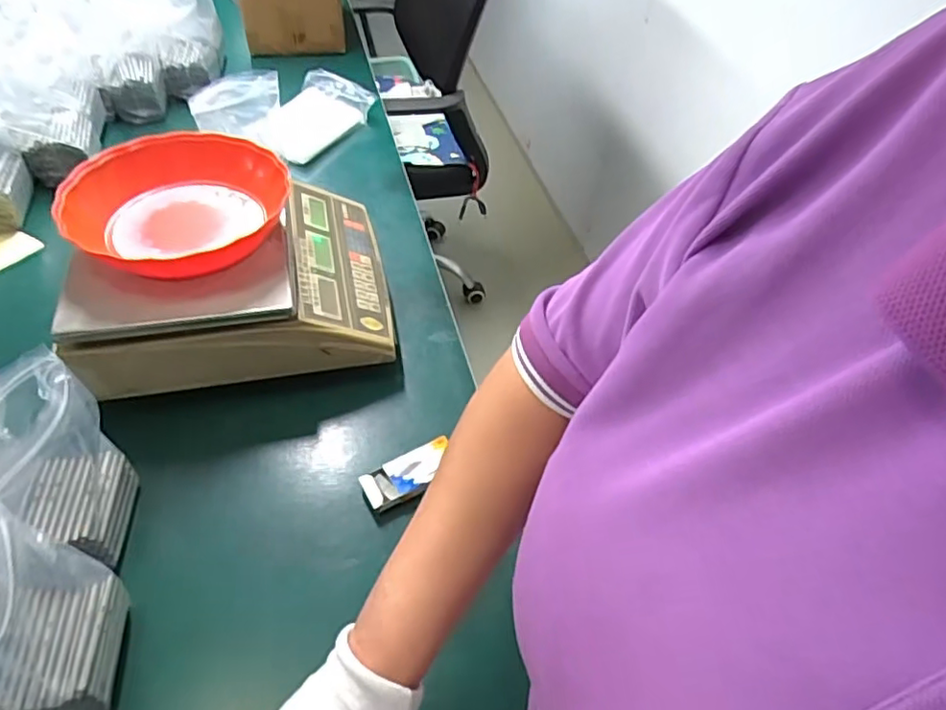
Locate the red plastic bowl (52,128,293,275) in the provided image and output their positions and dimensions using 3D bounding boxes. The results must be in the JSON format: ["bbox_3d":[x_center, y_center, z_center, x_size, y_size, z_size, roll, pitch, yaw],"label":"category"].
[{"bbox_3d":[-0.290,-0.144,0.618,0.202,0.050,0.192,3,48,-3],"label":"red plastic bowl"}]

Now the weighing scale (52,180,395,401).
[{"bbox_3d":[-0.259,-0.095,0.688,0.317,0.097,0.262,-8,50,-13],"label":"weighing scale"}]

